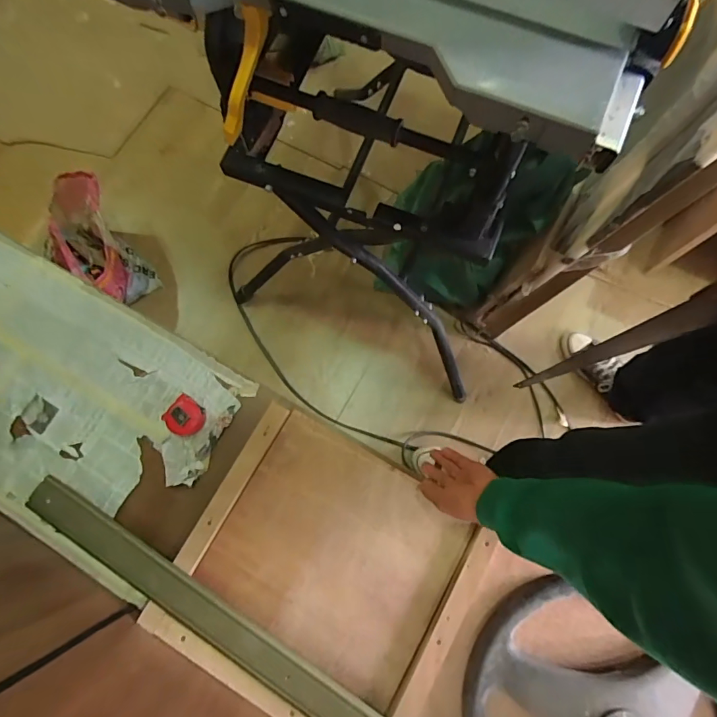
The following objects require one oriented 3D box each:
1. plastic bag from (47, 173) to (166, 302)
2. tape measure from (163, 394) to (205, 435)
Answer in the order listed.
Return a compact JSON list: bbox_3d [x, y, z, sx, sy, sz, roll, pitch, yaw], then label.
[{"bbox_3d":[-0.693,-0.294,1.145,0.207,0.211,0.290,-36,78,-7],"label":"plastic bag"},{"bbox_3d":[-0.307,0.104,0.770,0.067,0.044,0.059,35,79,9],"label":"tape measure"}]

